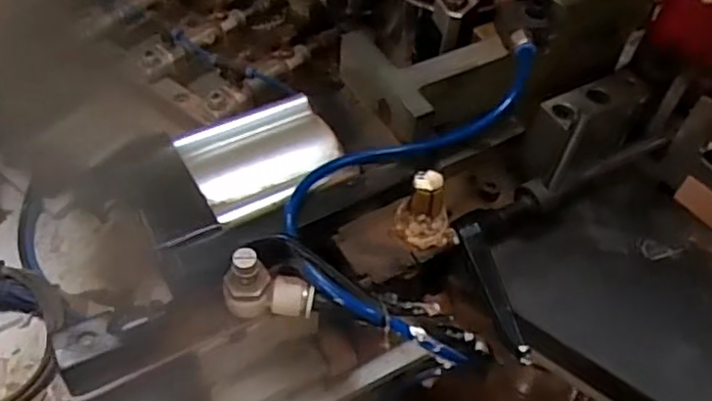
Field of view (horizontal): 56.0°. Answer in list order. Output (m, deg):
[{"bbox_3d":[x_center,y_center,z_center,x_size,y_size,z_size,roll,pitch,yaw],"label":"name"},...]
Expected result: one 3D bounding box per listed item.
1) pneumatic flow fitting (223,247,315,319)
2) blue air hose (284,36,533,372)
[{"bbox_3d":[-0.040,0.038,0.308,0.041,0.034,0.017,1,52,-5],"label":"pneumatic flow fitting"},{"bbox_3d":[0.026,-0.010,0.354,0.107,0.080,0.163,13,52,5],"label":"blue air hose"}]

